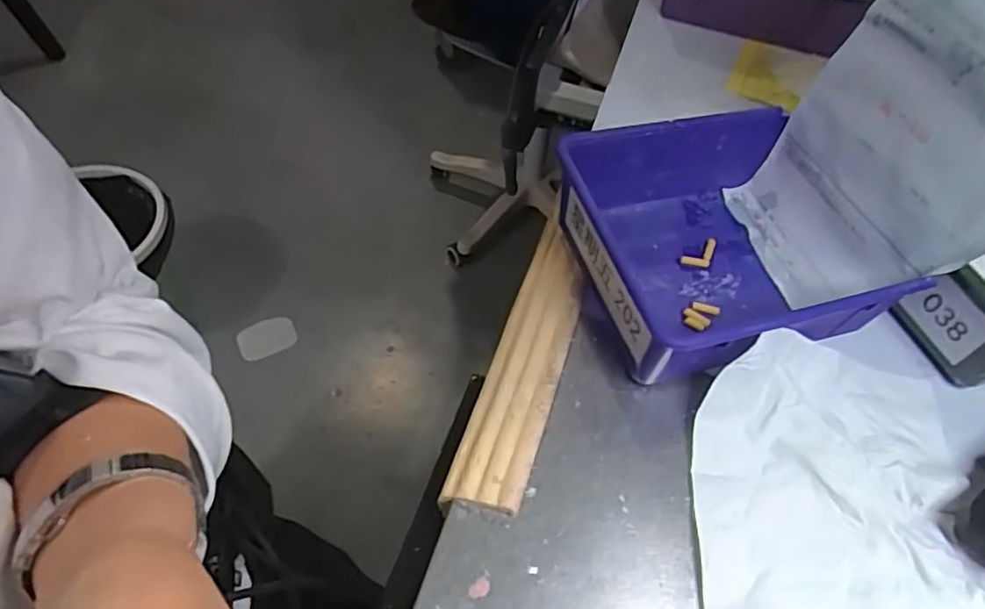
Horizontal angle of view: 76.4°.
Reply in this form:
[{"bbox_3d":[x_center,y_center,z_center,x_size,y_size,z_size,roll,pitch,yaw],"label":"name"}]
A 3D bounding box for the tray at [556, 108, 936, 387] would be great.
[{"bbox_3d":[0.137,-0.037,0.382,0.160,0.072,0.151,-15,57,-13],"label":"tray"}]

